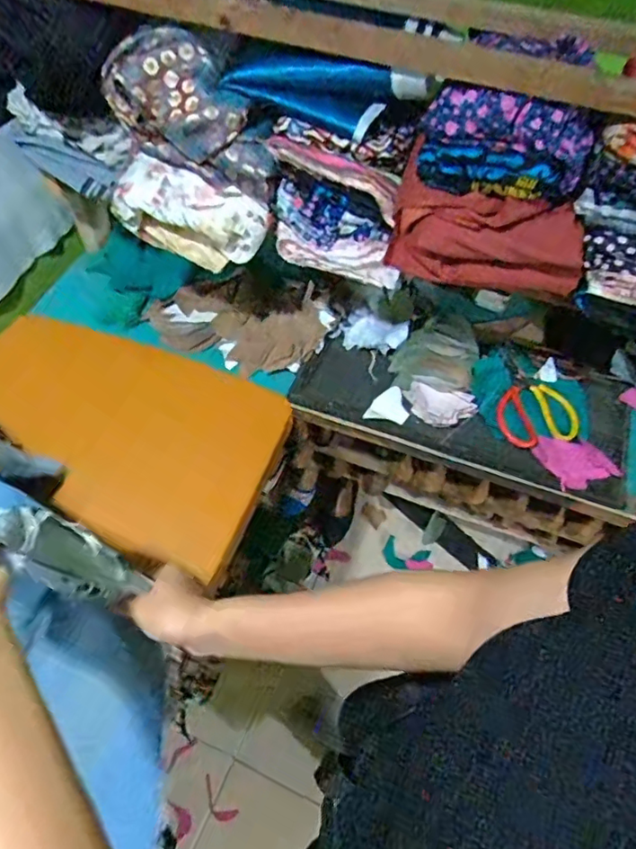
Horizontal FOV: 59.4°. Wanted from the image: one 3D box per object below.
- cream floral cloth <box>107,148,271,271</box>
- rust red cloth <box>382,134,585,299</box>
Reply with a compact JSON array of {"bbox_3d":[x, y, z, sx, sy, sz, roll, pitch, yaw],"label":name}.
[{"bbox_3d":[-0.171,-0.270,0.751,0.198,0.116,0.066,19,56,11],"label":"cream floral cloth"},{"bbox_3d":[0.202,-0.226,0.667,0.231,0.100,0.085,15,56,8],"label":"rust red cloth"}]

